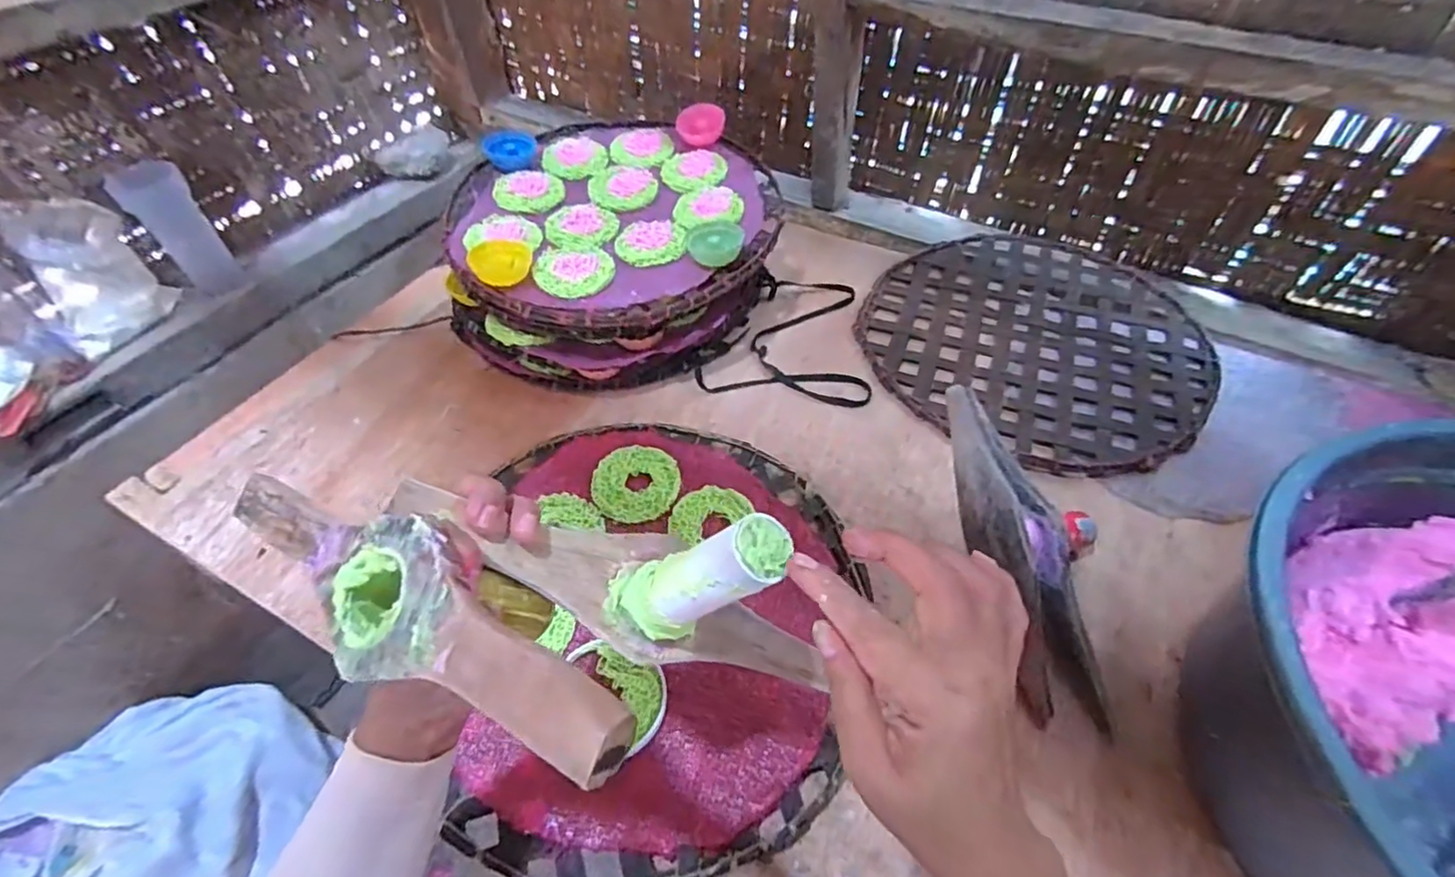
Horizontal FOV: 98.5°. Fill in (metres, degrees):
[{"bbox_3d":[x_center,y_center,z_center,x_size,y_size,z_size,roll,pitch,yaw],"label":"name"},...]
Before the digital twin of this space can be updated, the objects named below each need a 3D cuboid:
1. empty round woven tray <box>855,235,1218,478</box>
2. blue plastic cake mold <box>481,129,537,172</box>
[{"bbox_3d":[0.361,-0.122,0.737,0.362,0.015,0.379,1,53,-1],"label":"empty round woven tray"},{"bbox_3d":[-0.265,-0.352,0.765,0.060,0.026,0.058,-16,54,-13],"label":"blue plastic cake mold"}]

